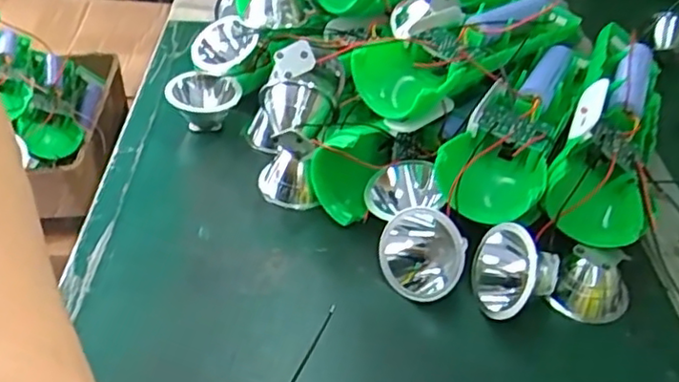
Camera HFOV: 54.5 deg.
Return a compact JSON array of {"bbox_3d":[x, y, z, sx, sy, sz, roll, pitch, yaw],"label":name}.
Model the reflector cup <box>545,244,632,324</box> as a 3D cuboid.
[{"bbox_3d":[0.122,0.043,0.315,0.033,0.028,0.033,24,44,22],"label":"reflector cup"}]

